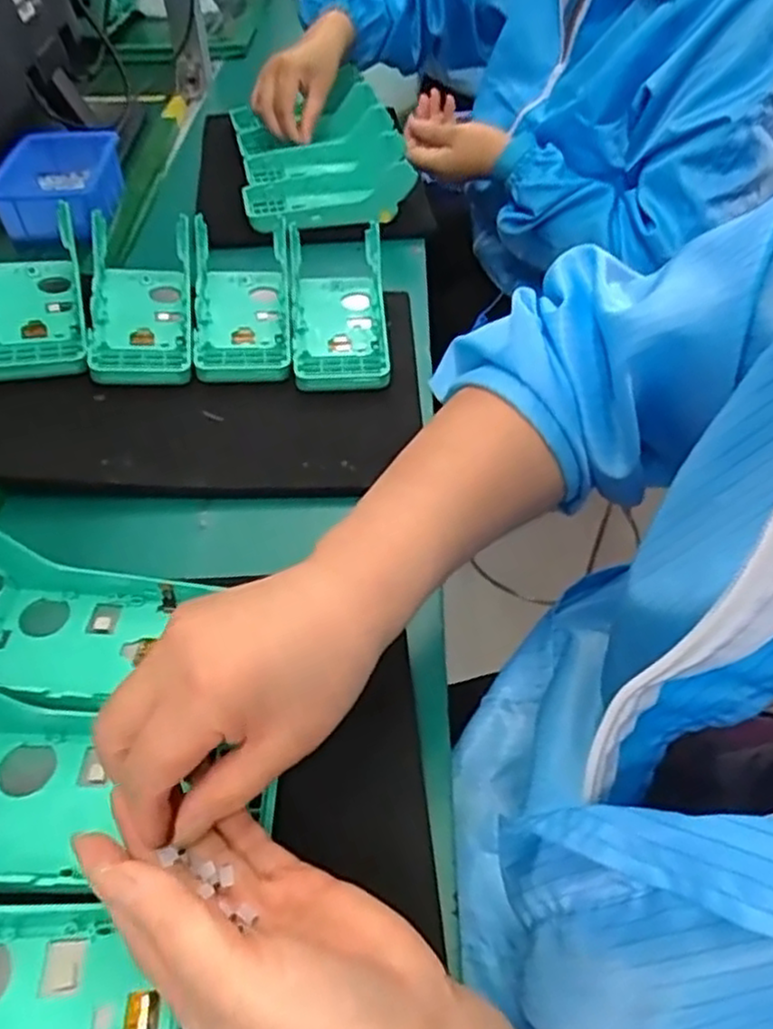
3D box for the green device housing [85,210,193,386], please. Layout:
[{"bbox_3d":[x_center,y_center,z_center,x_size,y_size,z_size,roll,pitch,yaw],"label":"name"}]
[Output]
[{"bbox_3d":[-0.195,-0.170,0.564,0.082,0.061,0.162,-10,54,-5],"label":"green device housing"}]

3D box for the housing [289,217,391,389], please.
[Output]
[{"bbox_3d":[-0.041,-0.170,0.579,0.076,0.063,0.157,-5,40,1],"label":"housing"}]

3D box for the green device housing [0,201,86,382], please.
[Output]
[{"bbox_3d":[-0.278,-0.172,0.553,0.081,0.056,0.167,-16,56,-12],"label":"green device housing"}]

